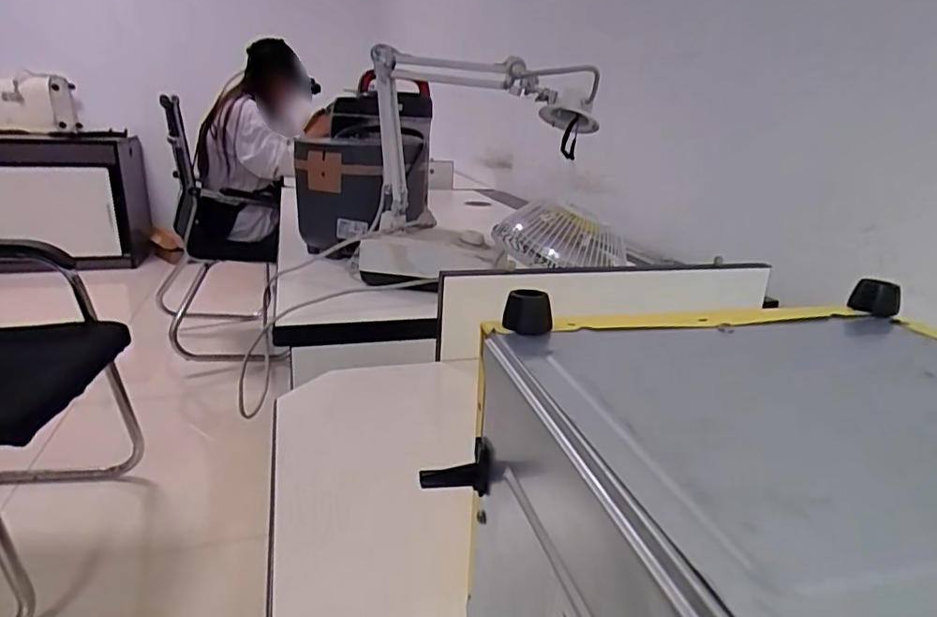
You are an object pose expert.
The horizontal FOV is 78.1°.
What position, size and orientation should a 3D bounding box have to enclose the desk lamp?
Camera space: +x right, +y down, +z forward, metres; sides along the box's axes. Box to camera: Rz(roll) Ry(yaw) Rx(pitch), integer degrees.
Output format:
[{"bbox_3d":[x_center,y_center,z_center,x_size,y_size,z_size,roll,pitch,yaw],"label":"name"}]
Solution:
[{"bbox_3d":[0.001,-0.206,0.751,0.297,0.223,0.136,8,20,16],"label":"desk lamp"}]

